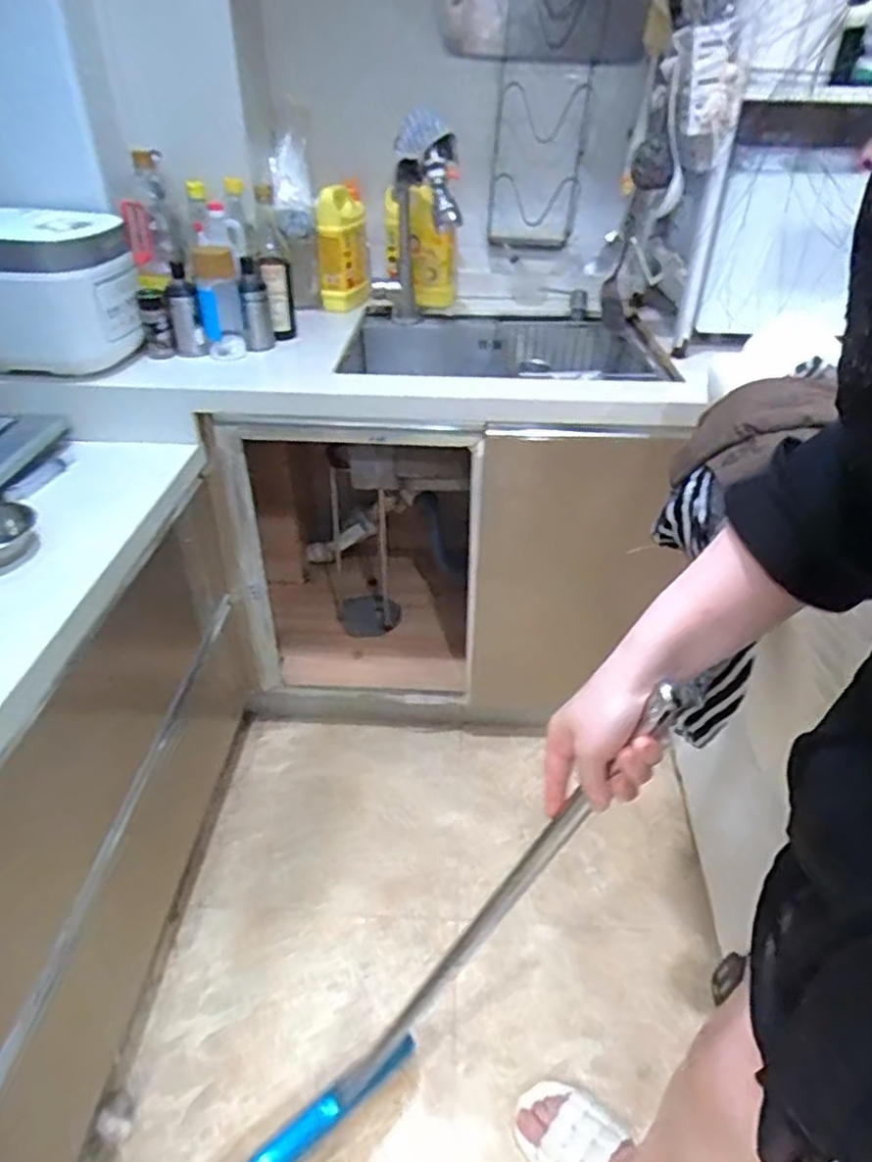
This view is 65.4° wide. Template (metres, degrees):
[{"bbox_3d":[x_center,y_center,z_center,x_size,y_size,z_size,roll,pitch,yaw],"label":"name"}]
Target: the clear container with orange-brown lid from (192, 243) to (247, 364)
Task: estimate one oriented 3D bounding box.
[{"bbox_3d":[-0.364,-0.465,1.142,0.066,0.166,0.078,-7,37,-11],"label":"clear container with orange-brown lid"}]

